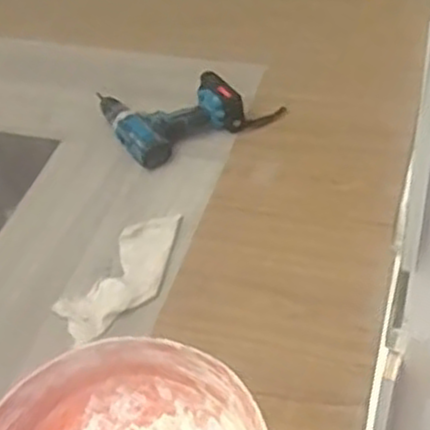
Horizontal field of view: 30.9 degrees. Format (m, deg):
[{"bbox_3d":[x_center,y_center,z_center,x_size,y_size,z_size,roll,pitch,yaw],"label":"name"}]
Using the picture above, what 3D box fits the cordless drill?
[{"bbox_3d":[-0.047,-0.195,1.405,0.292,0.075,0.197,-23,40,-19],"label":"cordless drill"}]

